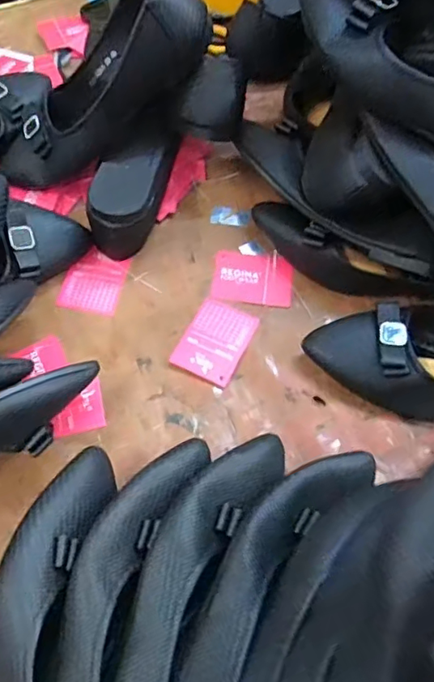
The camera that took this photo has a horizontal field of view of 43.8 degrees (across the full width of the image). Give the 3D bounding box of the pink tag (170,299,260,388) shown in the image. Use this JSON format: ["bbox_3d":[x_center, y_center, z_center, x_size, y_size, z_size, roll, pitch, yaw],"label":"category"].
[{"bbox_3d":[-0.001,-0.001,0.477,0.054,0.006,0.073,24,64,11],"label":"pink tag"}]

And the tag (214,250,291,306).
[{"bbox_3d":[0.034,-0.060,0.510,0.072,0.004,0.058,5,62,5],"label":"tag"}]

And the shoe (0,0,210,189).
[{"bbox_3d":[-0.117,-0.230,0.504,0.254,0.079,0.092,-26,59,26],"label":"shoe"}]

